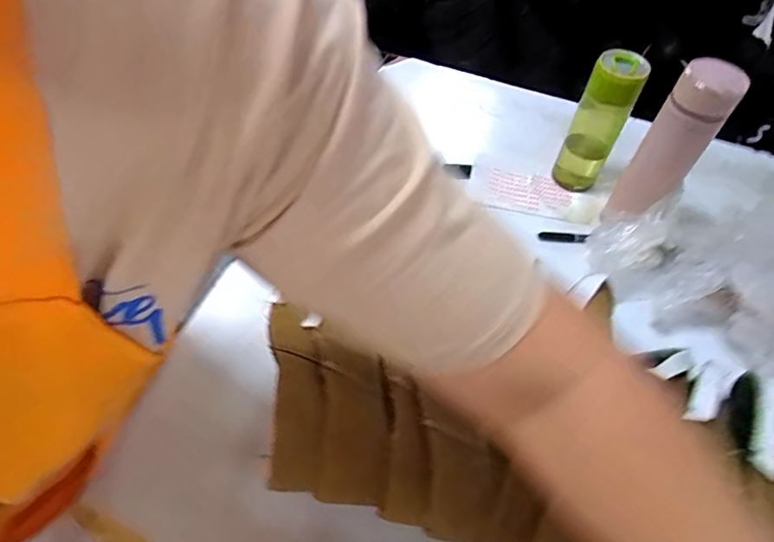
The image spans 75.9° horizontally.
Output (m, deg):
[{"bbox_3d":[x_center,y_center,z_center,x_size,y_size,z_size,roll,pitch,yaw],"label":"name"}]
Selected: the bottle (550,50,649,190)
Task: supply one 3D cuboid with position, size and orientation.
[{"bbox_3d":[0.289,-0.198,0.691,0.069,0.199,0.066,27,58,15],"label":"bottle"}]

